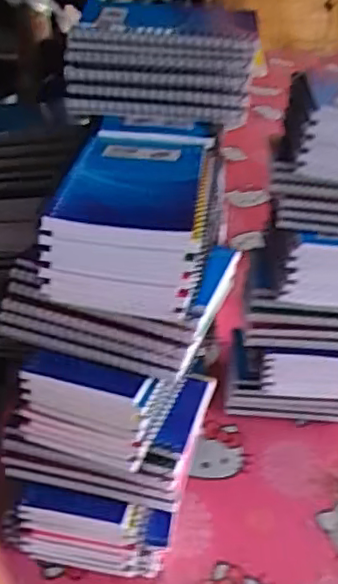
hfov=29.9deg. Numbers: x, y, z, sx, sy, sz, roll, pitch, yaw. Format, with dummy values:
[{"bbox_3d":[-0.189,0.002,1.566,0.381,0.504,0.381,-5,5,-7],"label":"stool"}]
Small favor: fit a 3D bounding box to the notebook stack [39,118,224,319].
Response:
[{"bbox_3d":[-0.017,-0.058,0.412,0.098,0.063,0.157,6,36,4],"label":"notebook stack"}]

